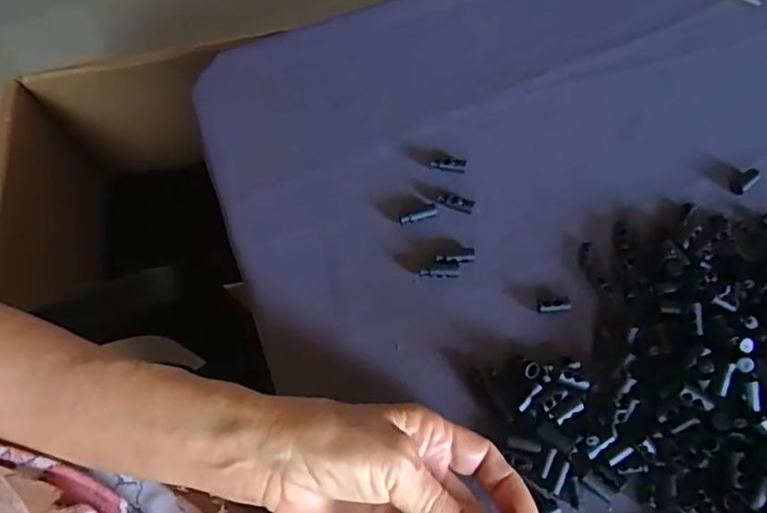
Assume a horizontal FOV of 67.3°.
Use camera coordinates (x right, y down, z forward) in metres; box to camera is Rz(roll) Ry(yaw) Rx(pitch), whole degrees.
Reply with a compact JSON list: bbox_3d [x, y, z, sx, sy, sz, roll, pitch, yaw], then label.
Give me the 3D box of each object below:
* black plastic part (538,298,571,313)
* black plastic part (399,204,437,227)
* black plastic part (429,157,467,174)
[{"bbox_3d":[0.101,0.029,0.340,0.019,0.004,0.008,-7,65,-1],"label":"black plastic part"},{"bbox_3d":[0.022,-0.026,0.373,0.026,0.004,0.008,-17,66,-5],"label":"black plastic part"},{"bbox_3d":[0.043,-0.061,0.388,0.024,0.008,0.010,6,66,5],"label":"black plastic part"}]

